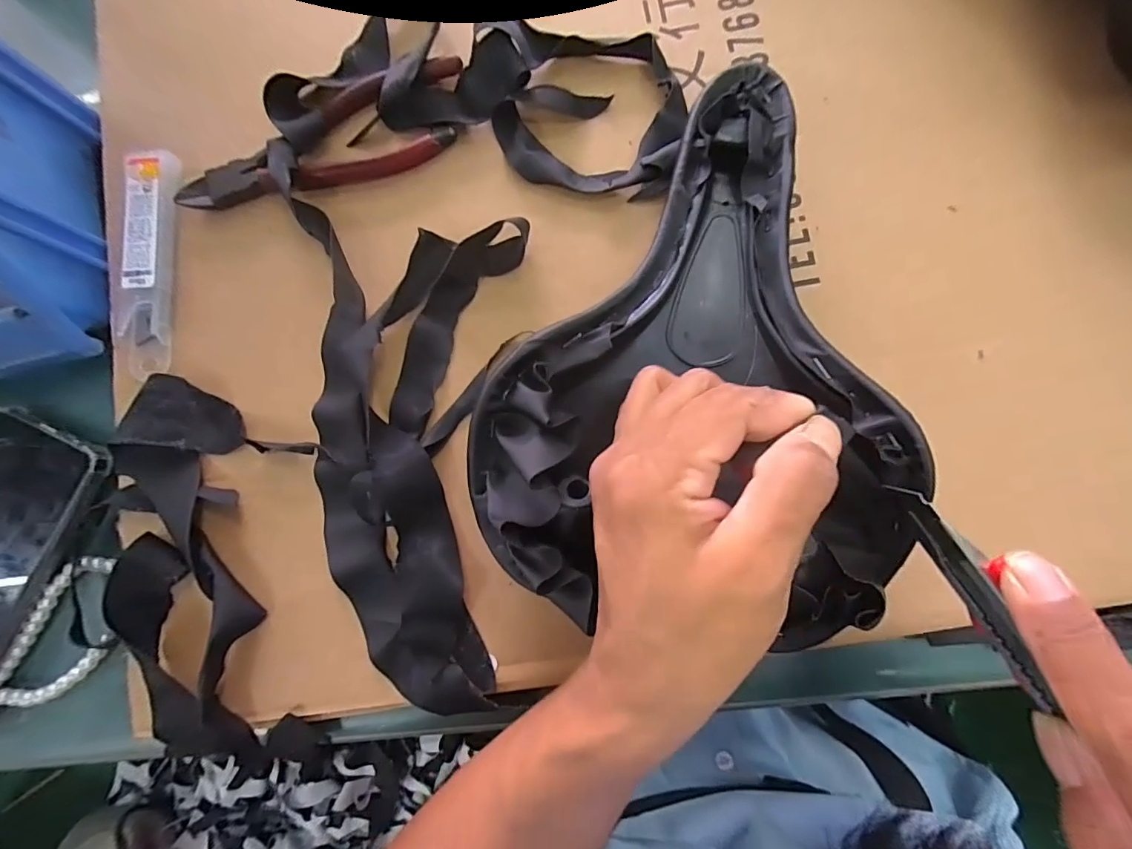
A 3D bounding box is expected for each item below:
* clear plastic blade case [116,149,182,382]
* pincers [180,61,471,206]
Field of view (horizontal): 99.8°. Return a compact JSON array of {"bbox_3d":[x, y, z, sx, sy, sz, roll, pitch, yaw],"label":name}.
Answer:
[{"bbox_3d":[-0.230,-0.089,0.260,0.030,0.008,0.125,-2,84,2],"label":"clear plastic blade case"},{"bbox_3d":[-0.135,-0.156,0.263,0.166,0.011,0.057,-17,83,1],"label":"pincers"}]

